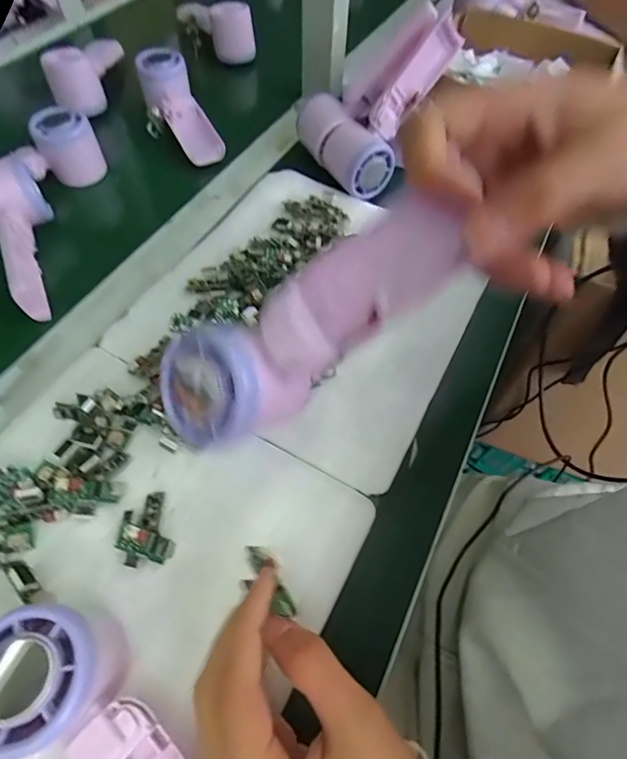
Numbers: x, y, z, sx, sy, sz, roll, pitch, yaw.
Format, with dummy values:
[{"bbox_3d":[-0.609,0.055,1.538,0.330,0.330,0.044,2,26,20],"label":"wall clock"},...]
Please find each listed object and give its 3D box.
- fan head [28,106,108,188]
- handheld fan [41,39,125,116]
[{"bbox_3d":[-0.253,-0.239,0.441,0.055,0.062,0.045,-27,64,-16],"label":"fan head"},{"bbox_3d":[-0.275,-0.373,0.509,0.059,0.058,0.112,4,60,1],"label":"handheld fan"}]

